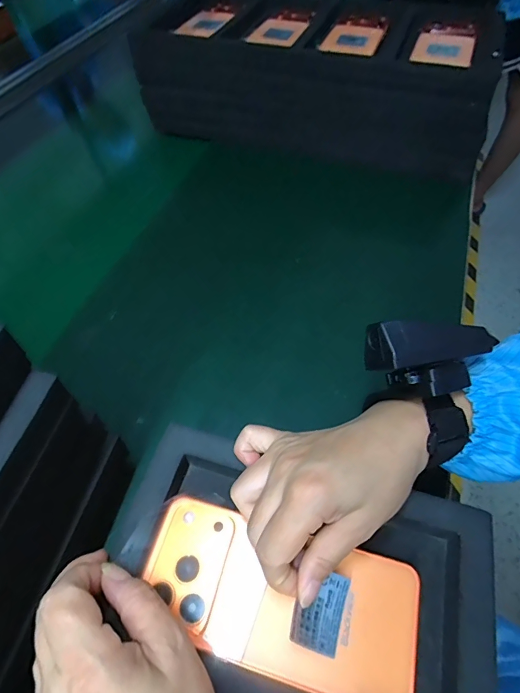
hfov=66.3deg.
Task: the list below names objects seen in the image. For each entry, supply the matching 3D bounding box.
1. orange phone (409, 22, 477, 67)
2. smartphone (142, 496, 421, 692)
[{"bbox_3d":[0.246,-0.403,0.527,0.072,0.009,0.163,16,58,13],"label":"orange phone"},{"bbox_3d":[0.011,0.147,0.234,0.159,0.016,0.076,13,60,9],"label":"smartphone"}]

